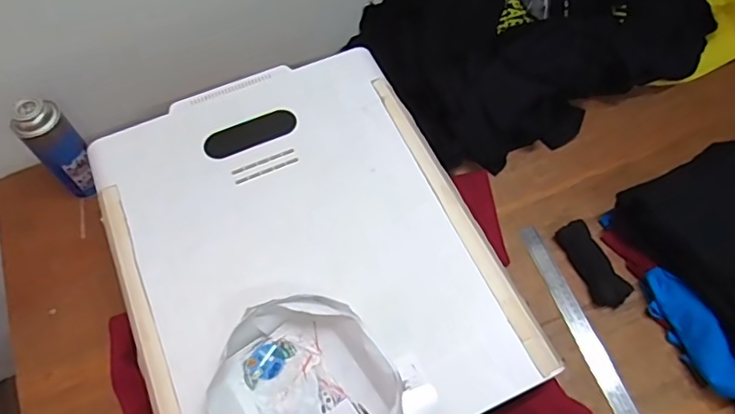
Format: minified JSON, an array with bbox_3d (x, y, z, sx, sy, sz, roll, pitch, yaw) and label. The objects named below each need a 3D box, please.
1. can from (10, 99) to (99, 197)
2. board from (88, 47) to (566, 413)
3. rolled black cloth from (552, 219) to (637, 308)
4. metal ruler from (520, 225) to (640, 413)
[{"bbox_3d":[-0.443,-0.080,0.800,0.060,0.175,0.062,-1,60,1],"label":"can"},{"bbox_3d":[-0.080,0.041,0.636,0.394,0.027,0.493,-22,62,-11],"label":"board"},{"bbox_3d":[0.317,0.080,0.768,0.046,0.031,0.128,-20,62,-10],"label":"rolled black cloth"},{"bbox_3d":[0.290,0.166,0.737,0.030,0.006,0.320,-20,62,-2],"label":"metal ruler"}]

